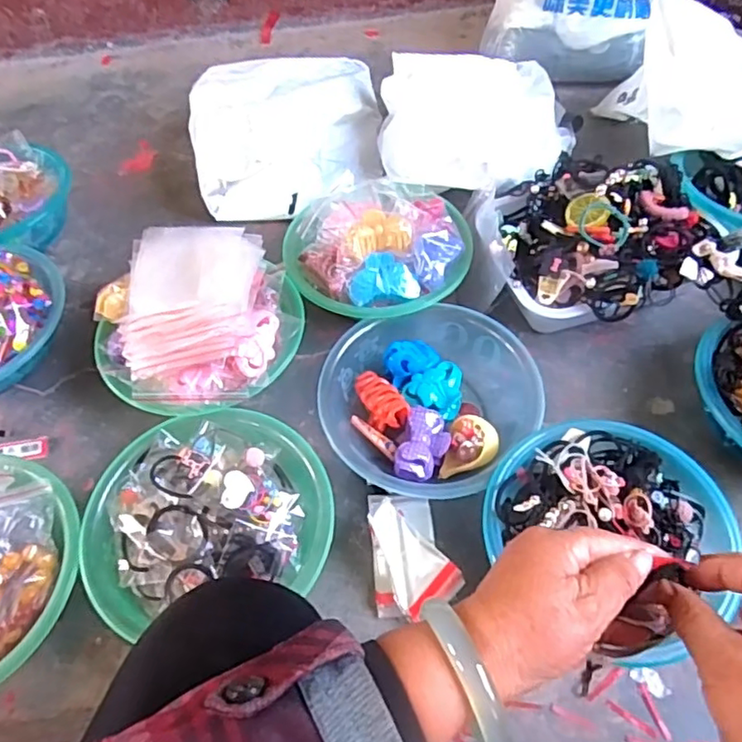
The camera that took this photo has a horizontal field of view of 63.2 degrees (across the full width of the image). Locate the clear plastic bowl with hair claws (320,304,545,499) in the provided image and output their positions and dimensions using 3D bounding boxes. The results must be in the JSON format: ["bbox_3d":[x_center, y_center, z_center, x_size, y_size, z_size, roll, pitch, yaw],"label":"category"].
[{"bbox_3d":[0.064,0.035,0.684,0.222,0.070,0.226,-1,56,2],"label":"clear plastic bowl with hair claws"}]

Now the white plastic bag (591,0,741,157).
[{"bbox_3d":[0.486,-0.412,0.837,0.249,0.121,0.197,18,59,15],"label":"white plastic bag"}]

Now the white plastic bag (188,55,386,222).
[{"bbox_3d":[-0.130,-0.381,0.917,0.279,0.132,0.303,-4,56,0],"label":"white plastic bag"}]

